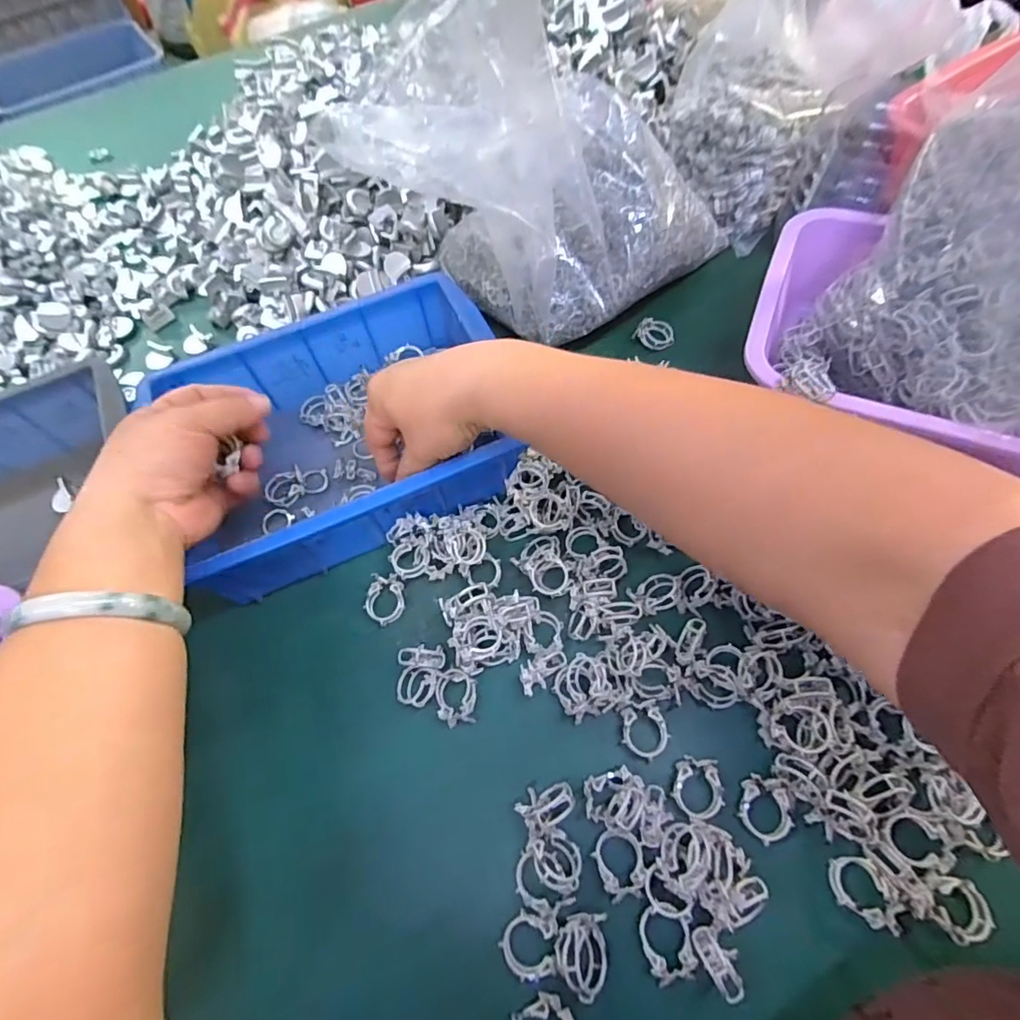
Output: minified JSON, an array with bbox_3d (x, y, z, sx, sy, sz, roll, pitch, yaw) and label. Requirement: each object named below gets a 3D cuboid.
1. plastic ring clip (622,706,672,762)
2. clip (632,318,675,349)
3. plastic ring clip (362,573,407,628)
[{"bbox_3d":[0.079,0.130,0.305,0.026,0.008,0.027,-5,62,0],"label":"plastic ring clip"},{"bbox_3d":[0.124,-0.151,0.446,0.032,0.009,0.026,36,69,19],"label":"clip"},{"bbox_3d":[-0.084,0.060,0.353,0.026,0.010,0.032,-5,62,0],"label":"plastic ring clip"}]

